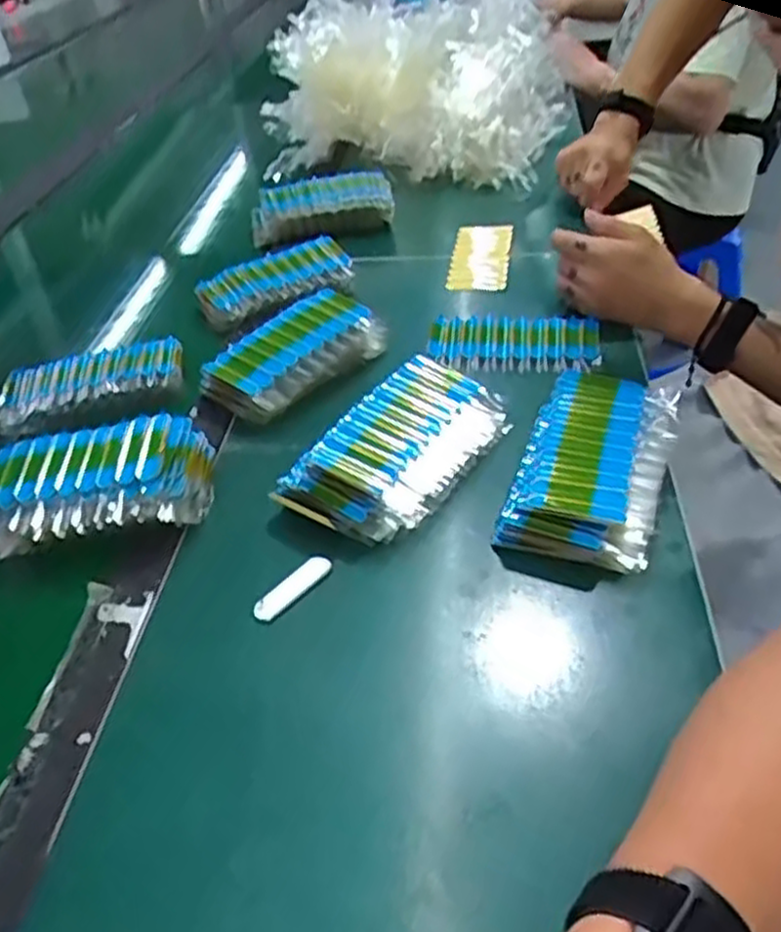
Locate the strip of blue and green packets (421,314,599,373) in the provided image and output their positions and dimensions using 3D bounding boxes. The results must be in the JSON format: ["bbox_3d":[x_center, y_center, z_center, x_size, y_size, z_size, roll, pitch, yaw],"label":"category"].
[{"bbox_3d":[0.111,-0.114,0.707,0.151,0.017,0.081,-1,41,7],"label":"strip of blue and green packets"}]

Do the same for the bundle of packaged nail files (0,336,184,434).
[{"bbox_3d":[-0.273,-0.078,0.702,0.163,0.028,0.077,-10,41,-5],"label":"bundle of packaged nail files"}]

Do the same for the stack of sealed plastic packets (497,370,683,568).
[{"bbox_3d":[0.143,-0.004,0.547,0.097,0.033,0.177,11,43,19],"label":"stack of sealed plastic packets"}]

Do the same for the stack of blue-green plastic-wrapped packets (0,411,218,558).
[{"bbox_3d":[-0.224,0.017,0.560,0.181,0.055,0.095,-8,40,-2],"label":"stack of blue-green plastic-wrapped packets"}]

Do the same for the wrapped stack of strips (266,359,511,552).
[{"bbox_3d":[0.010,-0.013,0.570,0.095,0.045,0.178,25,49,31],"label":"wrapped stack of strips"}]

